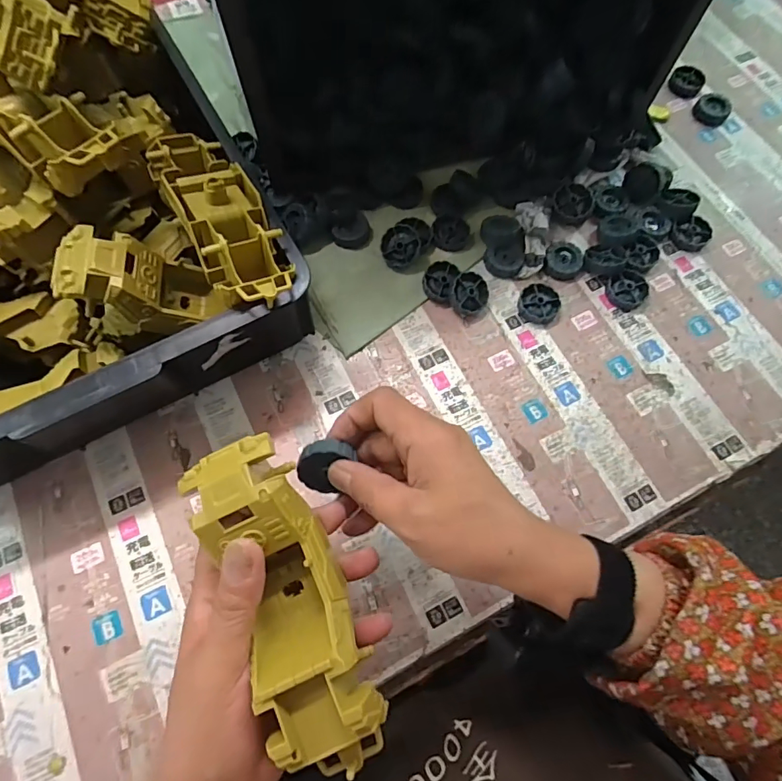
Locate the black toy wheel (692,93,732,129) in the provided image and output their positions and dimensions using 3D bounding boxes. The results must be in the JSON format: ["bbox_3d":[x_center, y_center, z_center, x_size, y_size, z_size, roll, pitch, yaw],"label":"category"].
[{"bbox_3d":[0.374,-0.327,0.537,0.038,0.013,0.038,0,71,-1],"label":"black toy wheel"}]

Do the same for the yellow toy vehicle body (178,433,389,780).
[{"bbox_3d":[-0.054,0.110,0.243,0.055,0.052,0.174,-23,83,-9],"label":"yellow toy vehicle body"}]

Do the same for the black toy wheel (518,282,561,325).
[{"bbox_3d":[0.143,-0.086,0.449,0.039,0.012,0.045,-3,71,-2],"label":"black toy wheel"}]

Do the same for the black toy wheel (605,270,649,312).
[{"bbox_3d":[0.233,-0.098,0.451,0.041,0.010,0.037,-25,73,-9],"label":"black toy wheel"}]

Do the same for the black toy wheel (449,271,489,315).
[{"bbox_3d":[0.073,-0.092,0.443,0.038,0.015,0.038,2,85,-19],"label":"black toy wheel"}]

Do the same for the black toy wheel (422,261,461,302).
[{"bbox_3d":[0.047,-0.105,0.450,0.032,0.016,0.040,20,72,6],"label":"black toy wheel"}]

